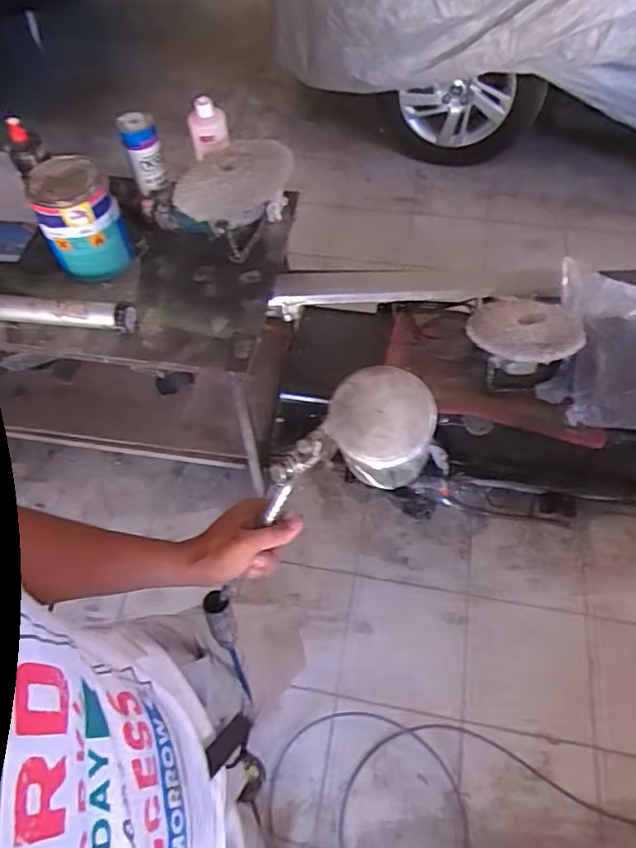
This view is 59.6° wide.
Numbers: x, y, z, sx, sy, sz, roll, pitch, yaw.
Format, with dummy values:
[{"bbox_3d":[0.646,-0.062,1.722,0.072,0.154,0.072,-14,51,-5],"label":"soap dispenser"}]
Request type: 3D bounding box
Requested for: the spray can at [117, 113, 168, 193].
[{"bbox_3d":[-0.413,-0.642,1.330,0.076,0.180,0.064,-17,59,-8],"label":"spray can"}]

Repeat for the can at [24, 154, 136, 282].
[{"bbox_3d":[-0.527,-0.454,1.244,0.163,0.216,0.175,-18,59,-9],"label":"can"}]

